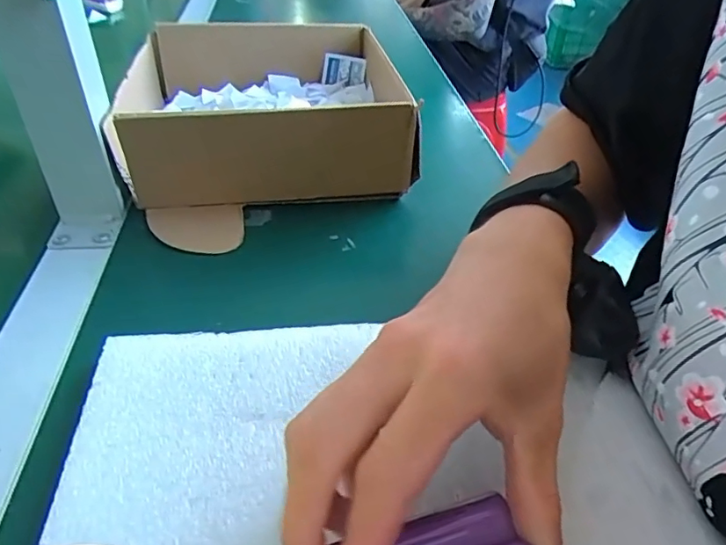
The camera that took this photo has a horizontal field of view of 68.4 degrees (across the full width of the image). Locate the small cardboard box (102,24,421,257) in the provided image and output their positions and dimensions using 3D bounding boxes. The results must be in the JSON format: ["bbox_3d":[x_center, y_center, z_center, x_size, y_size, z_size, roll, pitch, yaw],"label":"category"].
[{"bbox_3d":[-0.085,-0.142,0.451,0.205,0.074,0.223,-7,39,-12],"label":"small cardboard box"}]

